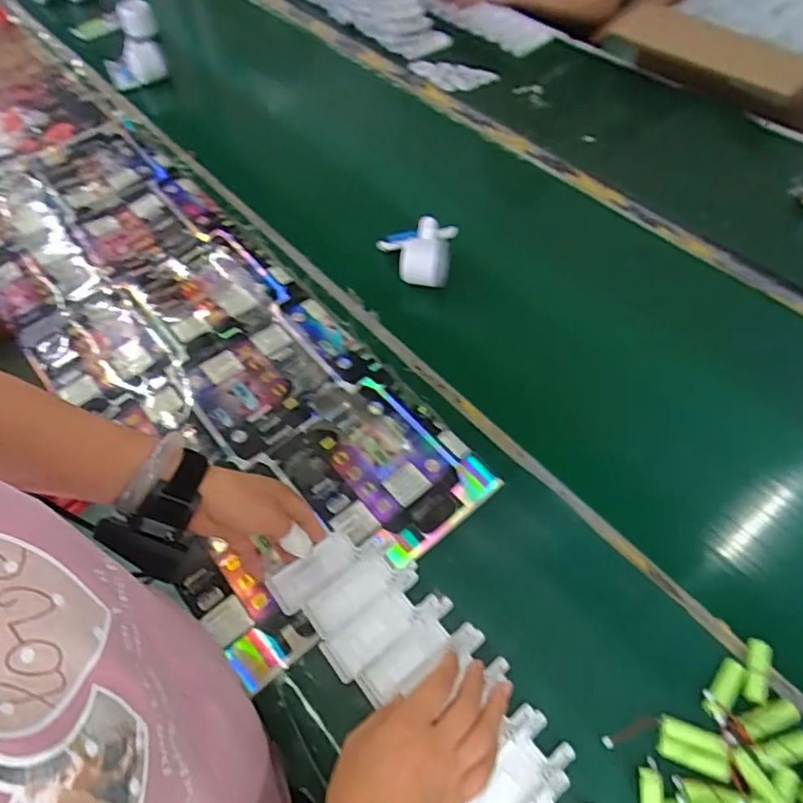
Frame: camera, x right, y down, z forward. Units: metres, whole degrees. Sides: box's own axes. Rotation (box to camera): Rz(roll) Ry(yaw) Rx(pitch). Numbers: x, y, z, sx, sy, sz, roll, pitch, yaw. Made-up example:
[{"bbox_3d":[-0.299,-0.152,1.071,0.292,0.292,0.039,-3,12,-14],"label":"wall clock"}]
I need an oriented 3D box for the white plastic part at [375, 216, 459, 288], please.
[{"bbox_3d":[0.018,-0.209,0.738,0.100,0.057,0.092,10,58,7],"label":"white plastic part"}]

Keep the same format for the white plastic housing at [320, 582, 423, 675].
[{"bbox_3d":[-0.013,0.198,0.503,0.119,0.010,0.043,-30,62,-17],"label":"white plastic housing"}]

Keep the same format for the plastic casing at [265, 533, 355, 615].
[{"bbox_3d":[-0.085,0.160,0.533,0.084,0.006,0.042,-35,62,-23],"label":"plastic casing"}]

